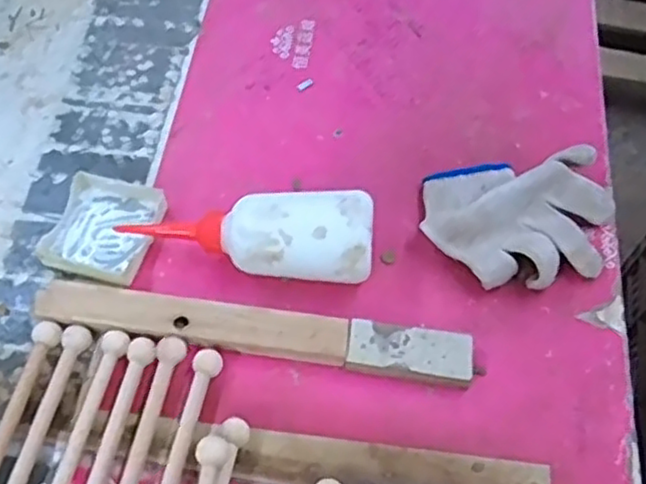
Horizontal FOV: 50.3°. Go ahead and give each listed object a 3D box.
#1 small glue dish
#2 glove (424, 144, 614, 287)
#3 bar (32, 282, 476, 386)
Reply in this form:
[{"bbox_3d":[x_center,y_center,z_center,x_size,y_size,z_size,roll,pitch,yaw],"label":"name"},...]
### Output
[{"bbox_3d":[-0.163,-0.010,0.508,0.076,0.015,0.081,12,60,7],"label":"small glue dish"},{"bbox_3d":[0.144,-0.018,0.495,0.136,0.041,0.099,-3,60,-1],"label":"glove"},{"bbox_3d":[-0.046,0.059,0.462,0.288,0.019,0.033,7,60,4],"label":"bar"}]

